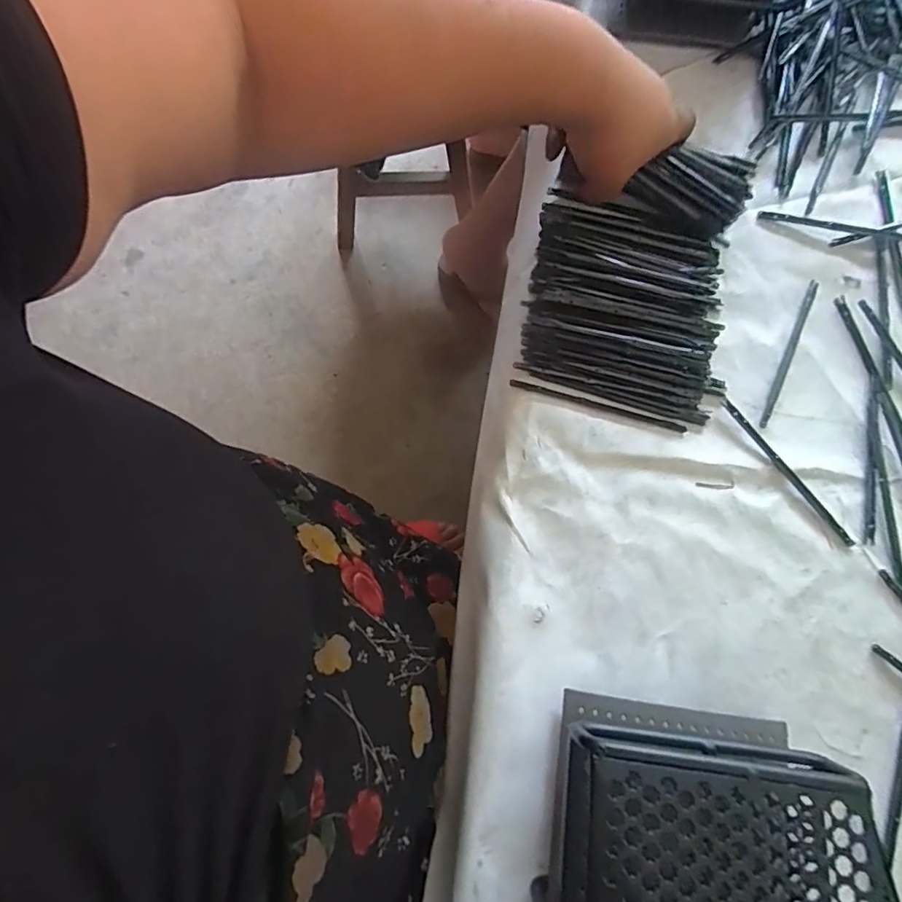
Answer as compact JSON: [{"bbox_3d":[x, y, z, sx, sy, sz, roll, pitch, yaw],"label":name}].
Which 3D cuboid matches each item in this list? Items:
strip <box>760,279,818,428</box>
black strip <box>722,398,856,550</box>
[{"bbox_3d":[0.263,-0.077,0.413,0.007,0.004,0.132,25,79,6],"label":"strip"},{"bbox_3d":[0.249,0.014,0.393,0.010,0.004,0.132,-36,79,-7],"label":"black strip"}]

